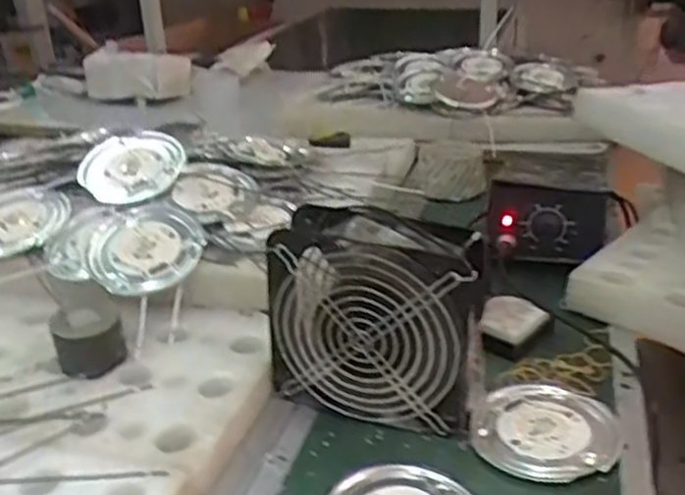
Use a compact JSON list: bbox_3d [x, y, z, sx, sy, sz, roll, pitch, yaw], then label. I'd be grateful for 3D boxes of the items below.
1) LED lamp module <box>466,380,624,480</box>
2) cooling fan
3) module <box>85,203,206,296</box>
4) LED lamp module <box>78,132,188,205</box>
[{"bbox_3d":[0.149,0.131,0.524,0.100,0.008,0.104,14,29,29],"label":"LED lamp module"},{"bbox_3d":[0.023,0.050,0.529,0.148,0.152,0.049,9,27,21],"label":"cooling fan"},{"bbox_3d":[-0.181,0.000,0.659,0.102,0.015,0.100,-31,59,-26],"label":"module"},{"bbox_3d":[-0.217,-0.086,0.747,0.101,0.013,0.102,18,58,13],"label":"LED lamp module"}]

